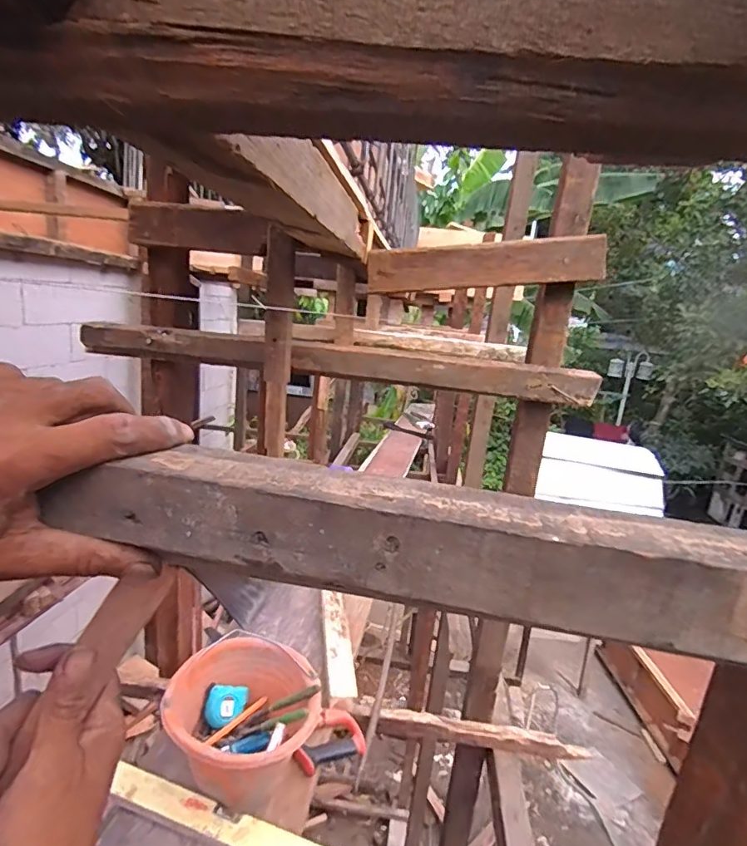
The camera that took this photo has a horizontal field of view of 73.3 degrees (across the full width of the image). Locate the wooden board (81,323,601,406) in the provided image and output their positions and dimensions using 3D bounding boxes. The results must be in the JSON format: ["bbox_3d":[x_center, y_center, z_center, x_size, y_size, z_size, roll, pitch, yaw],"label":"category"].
[{"bbox_3d":[-0.069,-0.121,0.909,0.915,0.072,0.047,7,13,4],"label":"wooden board"}]

